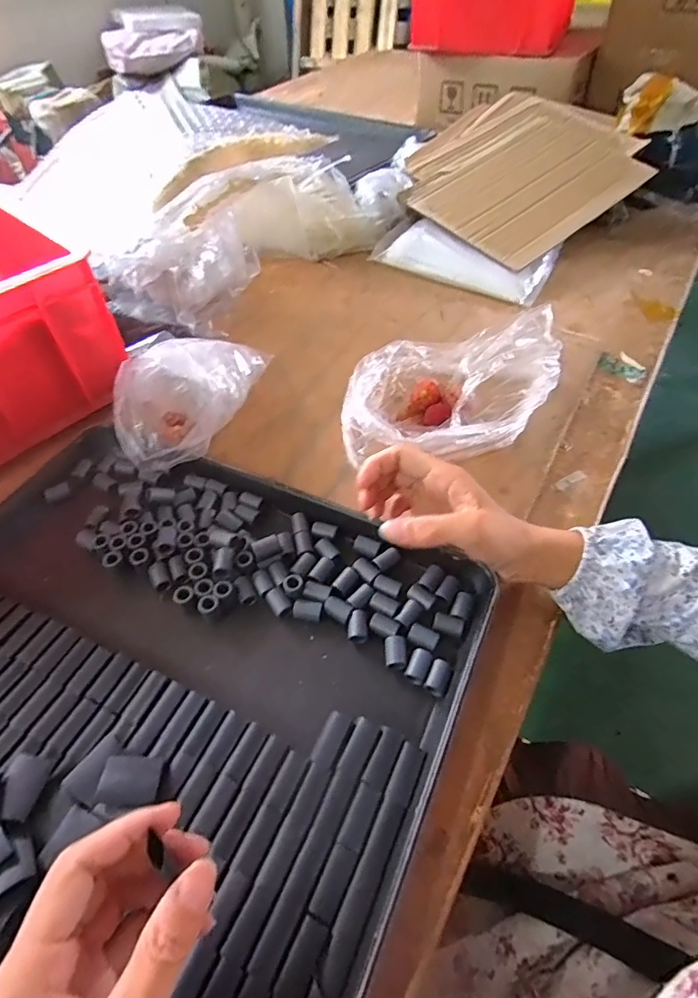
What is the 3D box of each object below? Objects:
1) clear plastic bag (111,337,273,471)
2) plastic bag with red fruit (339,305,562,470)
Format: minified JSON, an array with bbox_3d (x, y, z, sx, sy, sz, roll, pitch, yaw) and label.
[{"bbox_3d":[-0.144,-0.109,0.462,0.086,0.092,0.168,8,51,9],"label":"clear plastic bag"},{"bbox_3d":[0.103,-0.098,0.492,0.229,0.078,0.136,-9,51,-6],"label":"plastic bag with red fruit"}]

